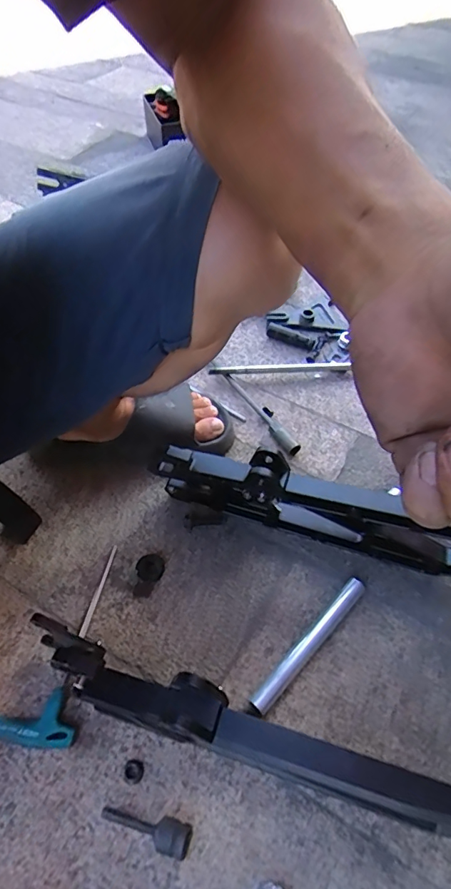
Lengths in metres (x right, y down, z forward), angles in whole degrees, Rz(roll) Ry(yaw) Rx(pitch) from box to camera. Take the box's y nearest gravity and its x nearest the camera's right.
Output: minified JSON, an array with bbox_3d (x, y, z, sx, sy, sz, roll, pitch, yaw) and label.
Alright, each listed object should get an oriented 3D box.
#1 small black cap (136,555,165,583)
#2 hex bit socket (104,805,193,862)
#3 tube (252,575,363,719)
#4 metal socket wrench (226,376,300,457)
[{"bbox_3d":[-0.083,0.137,0.539,0.031,0.014,0.028,-21,56,-16],"label":"small black cap"},{"bbox_3d":[-0.066,0.321,0.407,0.077,0.018,0.025,5,52,20],"label":"hex bit socket"},{"bbox_3d":[0.086,0.201,0.496,0.019,0.015,0.167,38,61,24],"label":"tube"},{"bbox_3d":[0.051,-0.044,0.675,0.019,0.013,0.155,-25,58,-19],"label":"metal socket wrench"}]

